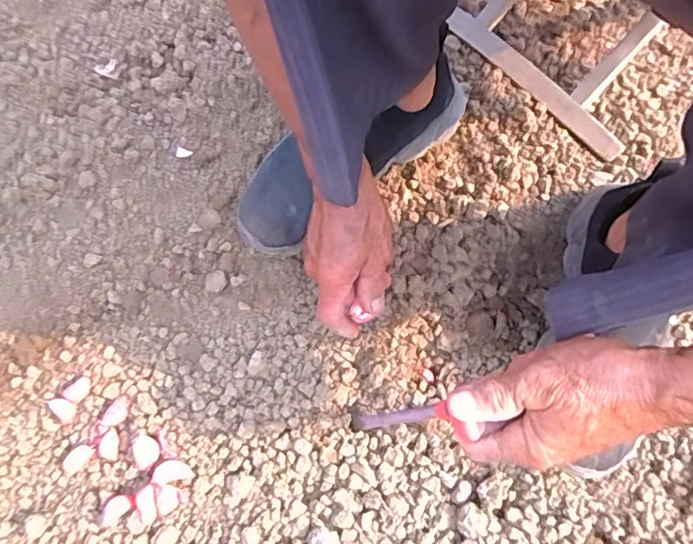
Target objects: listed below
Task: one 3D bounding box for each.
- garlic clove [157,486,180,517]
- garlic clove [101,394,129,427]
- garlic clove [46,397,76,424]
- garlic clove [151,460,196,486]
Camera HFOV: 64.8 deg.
[{"bbox_3d":[-0.158,0.202,0.483,0.017,0.009,0.025,7,73,4],"label":"garlic clove"},{"bbox_3d":[-0.215,0.131,0.509,0.018,0.008,0.030,35,77,12],"label":"garlic clove"},{"bbox_3d":[-0.265,0.129,0.506,0.023,0.012,0.019,15,73,6],"label":"garlic clove"},{"bbox_3d":[-0.155,0.178,0.487,0.032,0.014,0.019,-11,72,-2],"label":"garlic clove"}]

